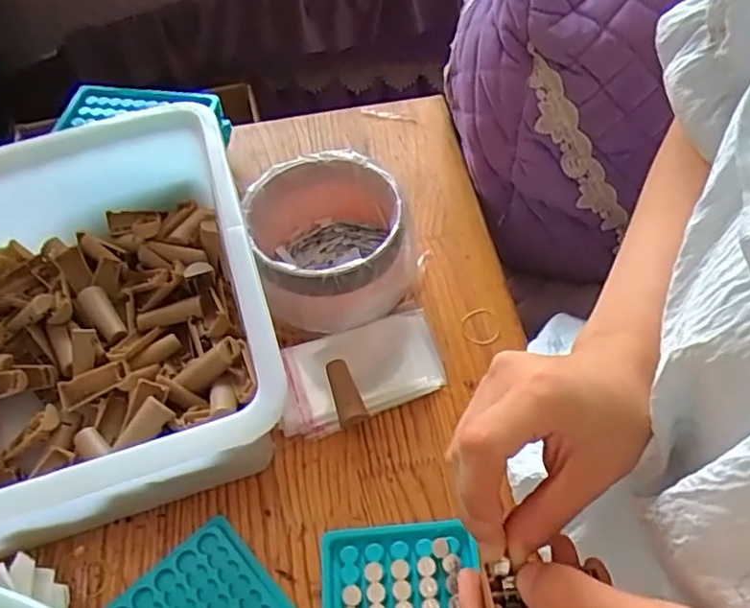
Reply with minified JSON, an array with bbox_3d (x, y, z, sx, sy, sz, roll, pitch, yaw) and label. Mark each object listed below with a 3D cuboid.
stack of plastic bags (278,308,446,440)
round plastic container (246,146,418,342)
[{"bbox_3d":[-0.011,0.048,0.461,0.124,0.014,0.070,-20,55,-9],"label":"stack of plastic bags"},{"bbox_3d":[-0.033,-0.043,0.482,0.108,0.089,0.117,-2,54,3],"label":"round plastic container"}]

